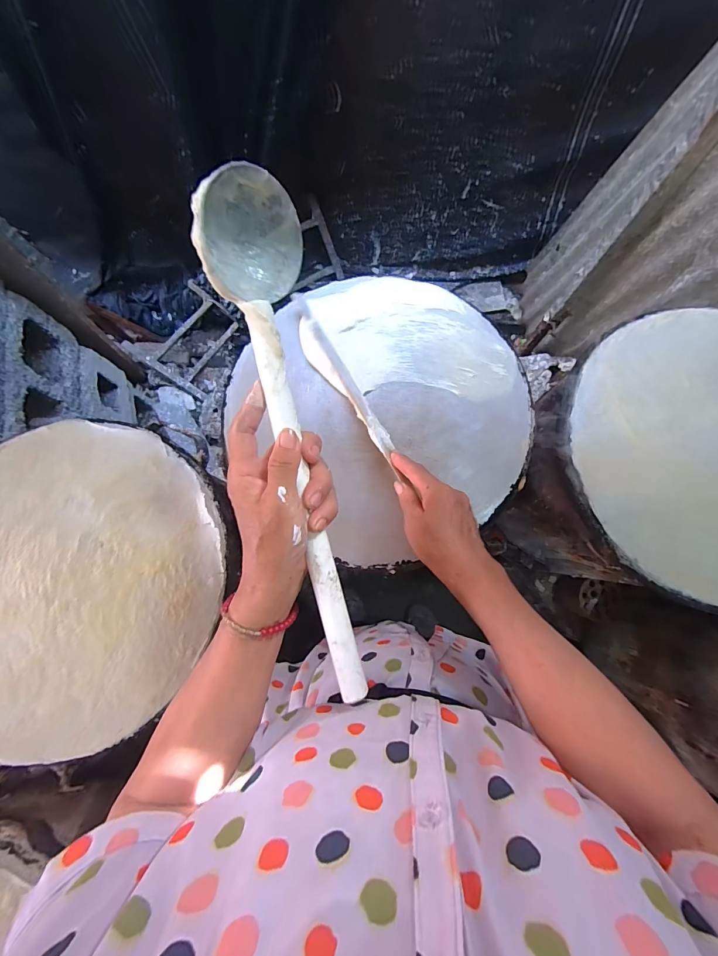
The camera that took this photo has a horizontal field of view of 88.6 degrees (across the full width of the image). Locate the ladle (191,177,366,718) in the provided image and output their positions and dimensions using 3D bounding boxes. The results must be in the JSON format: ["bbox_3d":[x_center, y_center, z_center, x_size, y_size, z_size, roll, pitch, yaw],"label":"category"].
[{"bbox_3d":[-0.046,-0.028,0.270,0.069,0.068,0.384,-12,87,-2],"label":"ladle"}]

